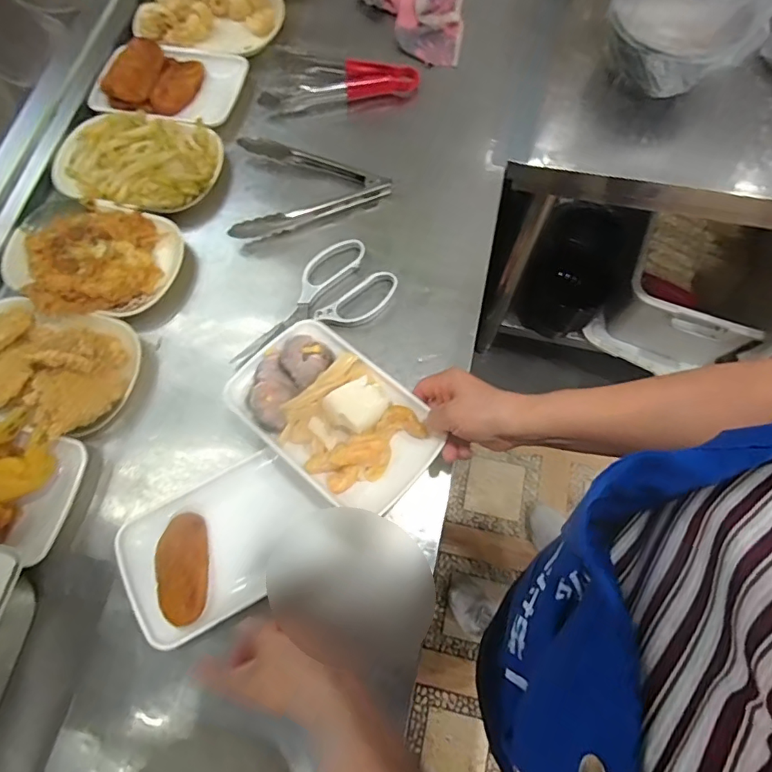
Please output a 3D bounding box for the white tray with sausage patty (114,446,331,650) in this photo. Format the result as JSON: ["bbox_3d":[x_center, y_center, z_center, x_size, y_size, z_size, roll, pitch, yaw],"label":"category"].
[{"bbox_3d":[-0.163,0.157,0.497,0.194,0.020,0.128,-28,72,-10],"label":"white tray with sausage patty"}]

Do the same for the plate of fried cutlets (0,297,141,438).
[{"bbox_3d":[-0.400,-0.035,0.546,0.222,0.044,0.143,15,70,5],"label":"plate of fried cutlets"}]

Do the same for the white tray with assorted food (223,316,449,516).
[{"bbox_3d":[-0.052,0.022,0.486,0.208,0.041,0.130,39,74,13],"label":"white tray with assorted food"}]

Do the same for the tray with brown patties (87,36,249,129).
[{"bbox_3d":[-0.309,-0.442,0.702,0.199,0.038,0.140,16,70,6],"label":"tray with brown patties"}]

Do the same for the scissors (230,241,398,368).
[{"bbox_3d":[-0.089,-0.090,0.582,0.208,0.016,0.102,-41,75,-14],"label":"scissors"}]

